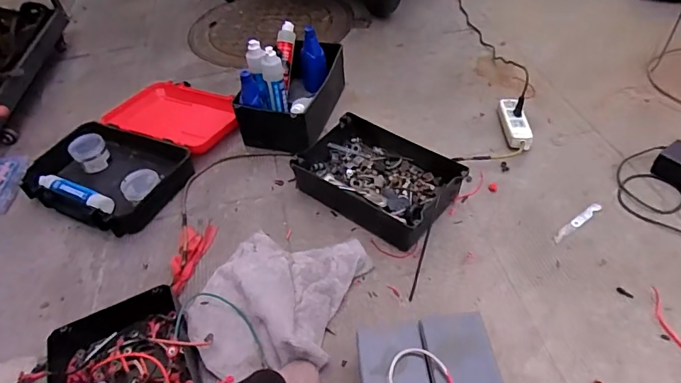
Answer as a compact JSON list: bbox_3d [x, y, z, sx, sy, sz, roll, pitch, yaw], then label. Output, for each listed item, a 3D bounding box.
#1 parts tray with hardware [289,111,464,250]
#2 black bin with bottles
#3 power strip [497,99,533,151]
[{"bbox_3d":[0.097,-0.035,1.036,0.352,0.083,0.248,30,57,30],"label":"parts tray with hardware"},{"bbox_3d":[-0.126,-0.280,1.208,0.189,0.211,0.363,9,49,14],"label":"black bin with bottles"},{"bbox_3d":[0.433,-0.170,1.145,0.056,0.035,0.179,-1,47,5],"label":"power strip"}]

